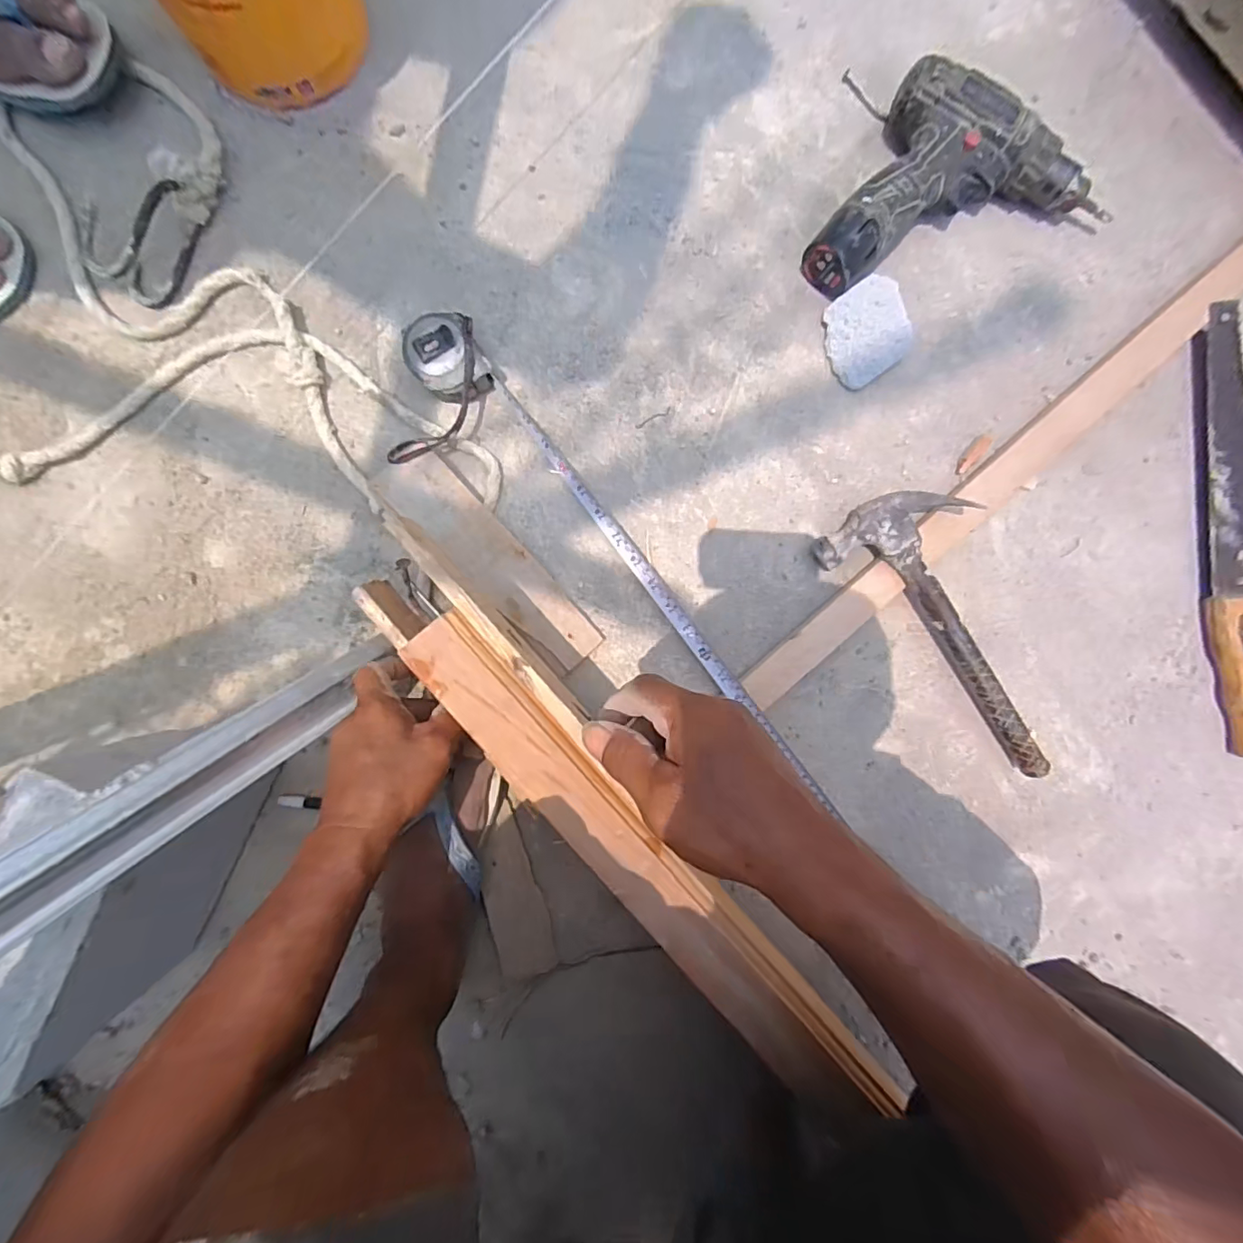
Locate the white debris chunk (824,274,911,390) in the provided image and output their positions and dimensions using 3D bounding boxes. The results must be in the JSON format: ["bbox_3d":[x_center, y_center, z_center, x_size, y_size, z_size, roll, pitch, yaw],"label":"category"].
[{"bbox_3d":[0.216,-0.254,0.472,0.072,0.021,0.074,0,92,-2],"label":"white debris chunk"}]

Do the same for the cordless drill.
[{"bbox_3d":[0.270,-0.386,0.454,0.262,0.054,0.165,-21,92,-1],"label":"cordless drill"}]

